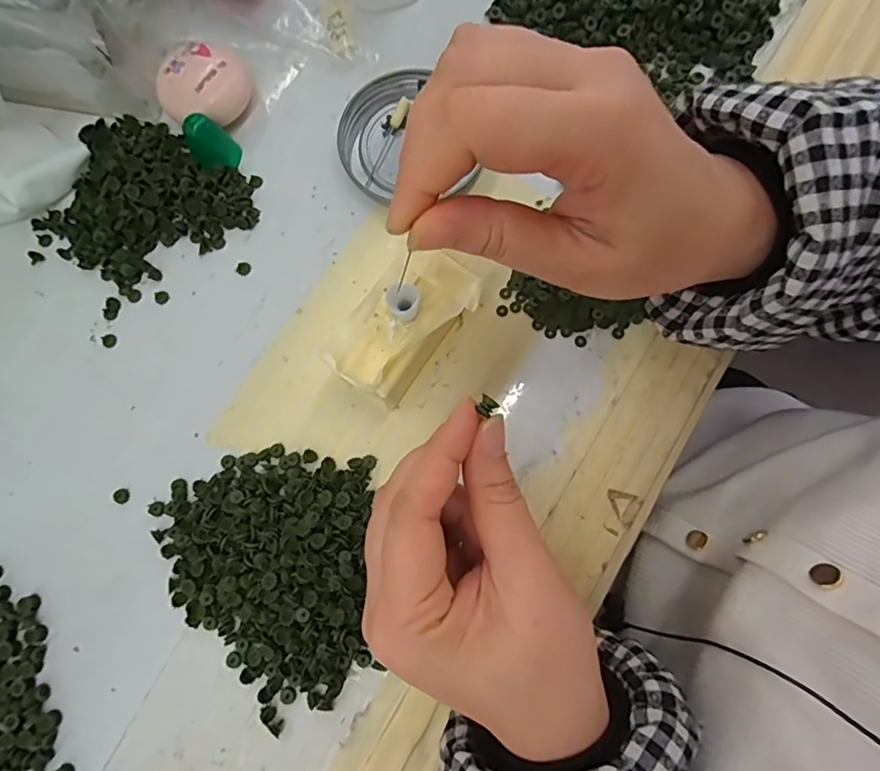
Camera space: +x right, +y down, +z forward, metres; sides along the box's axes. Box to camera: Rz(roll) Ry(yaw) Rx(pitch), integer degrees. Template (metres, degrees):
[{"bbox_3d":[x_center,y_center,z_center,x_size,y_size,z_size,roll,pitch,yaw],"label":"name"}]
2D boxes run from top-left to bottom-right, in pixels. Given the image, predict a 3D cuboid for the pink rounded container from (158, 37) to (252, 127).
[{"bbox_3d":[-0.127,-0.162,0.284,0.044,0.018,0.047,0,79,1],"label":"pink rounded container"}]

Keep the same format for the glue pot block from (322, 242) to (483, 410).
[{"bbox_3d":[-0.019,-0.023,0.249,0.042,0.038,0.064,39,82,8],"label":"glue pot block"}]

